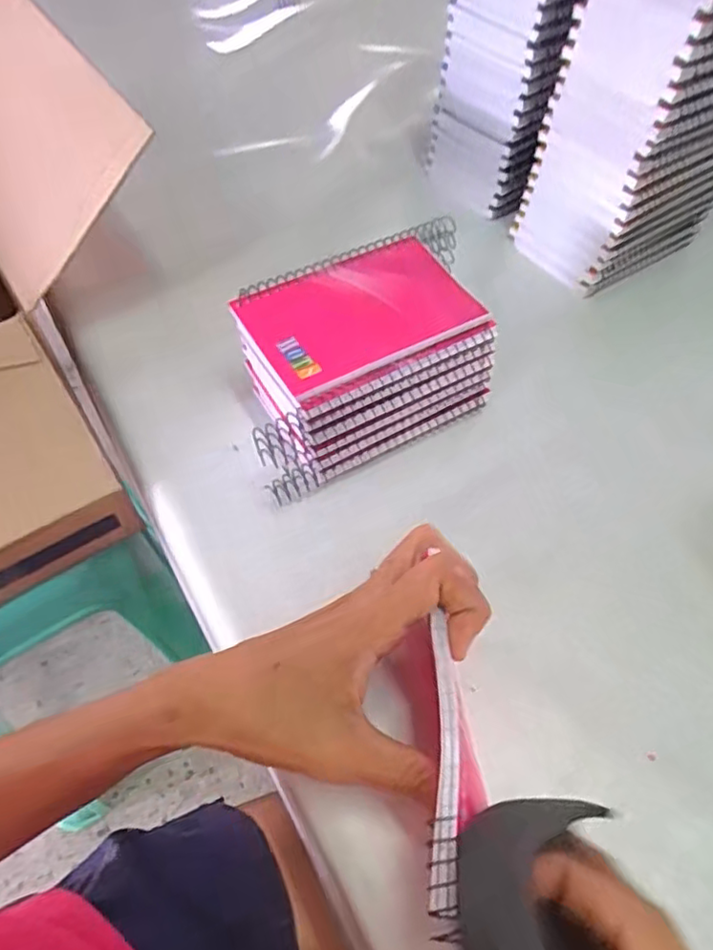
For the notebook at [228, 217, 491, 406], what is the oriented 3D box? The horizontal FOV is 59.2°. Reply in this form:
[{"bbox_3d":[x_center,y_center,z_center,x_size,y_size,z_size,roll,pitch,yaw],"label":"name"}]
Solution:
[{"bbox_3d":[0.010,-0.099,0.366,0.143,0.011,0.084,-25,60,-18],"label":"notebook"}]

